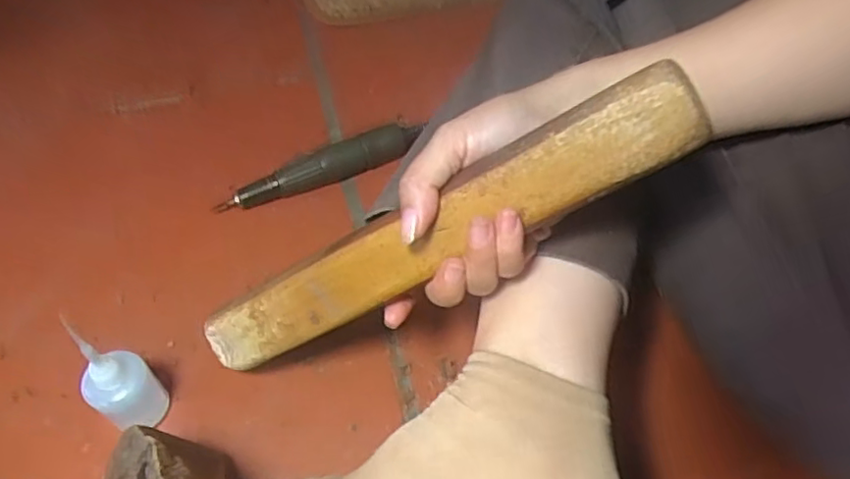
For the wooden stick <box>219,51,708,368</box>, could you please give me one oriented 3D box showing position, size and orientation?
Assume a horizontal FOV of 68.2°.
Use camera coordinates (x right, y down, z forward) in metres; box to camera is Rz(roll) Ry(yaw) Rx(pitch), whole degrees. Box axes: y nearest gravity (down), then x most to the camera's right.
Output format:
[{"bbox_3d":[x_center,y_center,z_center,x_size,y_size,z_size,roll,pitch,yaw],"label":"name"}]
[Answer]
[{"bbox_3d":[-0.012,0.005,0.325,0.303,0.029,0.029,-28,48,29],"label":"wooden stick"}]

